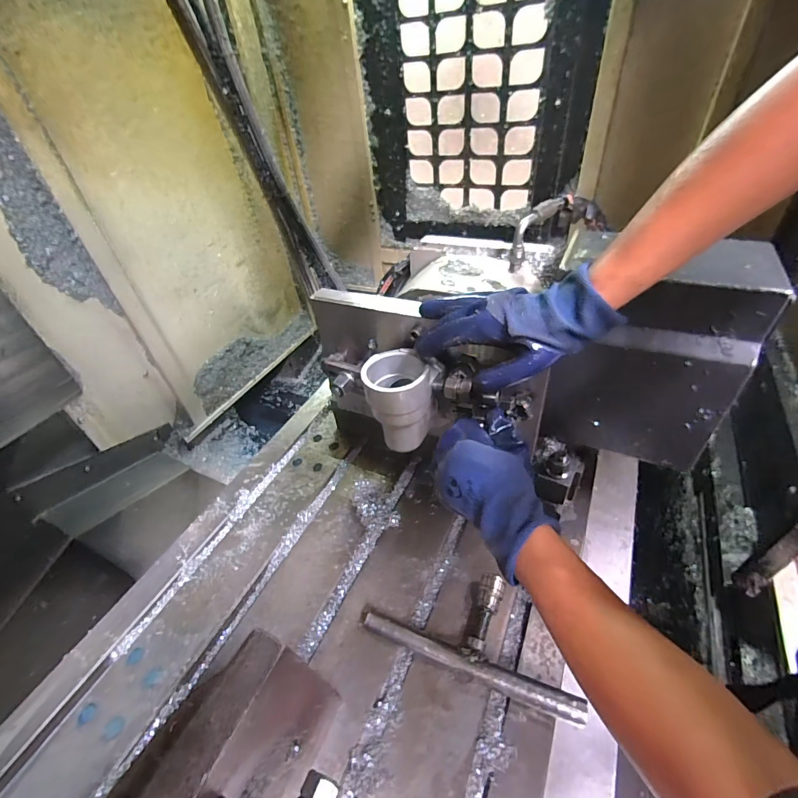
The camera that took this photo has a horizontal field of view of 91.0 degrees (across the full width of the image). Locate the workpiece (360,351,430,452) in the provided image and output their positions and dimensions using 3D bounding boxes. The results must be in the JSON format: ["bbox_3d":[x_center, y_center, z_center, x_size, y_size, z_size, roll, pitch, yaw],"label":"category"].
[{"bbox_3d":[0.000,0.006,0.456,0.067,0.105,0.069,-4,41,3],"label":"workpiece"}]

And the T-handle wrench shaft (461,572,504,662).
[{"bbox_3d":[0.101,0.261,0.467,0.027,0.030,0.101,13,45,21],"label":"T-handle wrench shaft"}]

